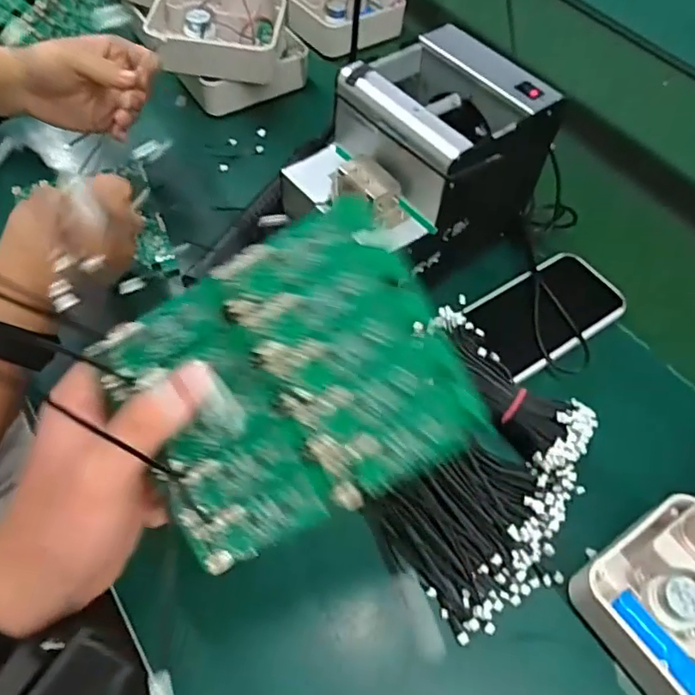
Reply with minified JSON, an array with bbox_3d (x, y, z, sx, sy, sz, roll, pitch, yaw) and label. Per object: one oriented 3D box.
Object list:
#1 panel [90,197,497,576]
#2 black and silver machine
[{"bbox_3d":[-0.026,0.018,0.260,0.146,0.015,0.120,-28,91,6],"label":"panel"},{"bbox_3d":[0.057,-0.148,0.476,0.183,0.133,0.129,-34,65,-23],"label":"black and silver machine"}]

